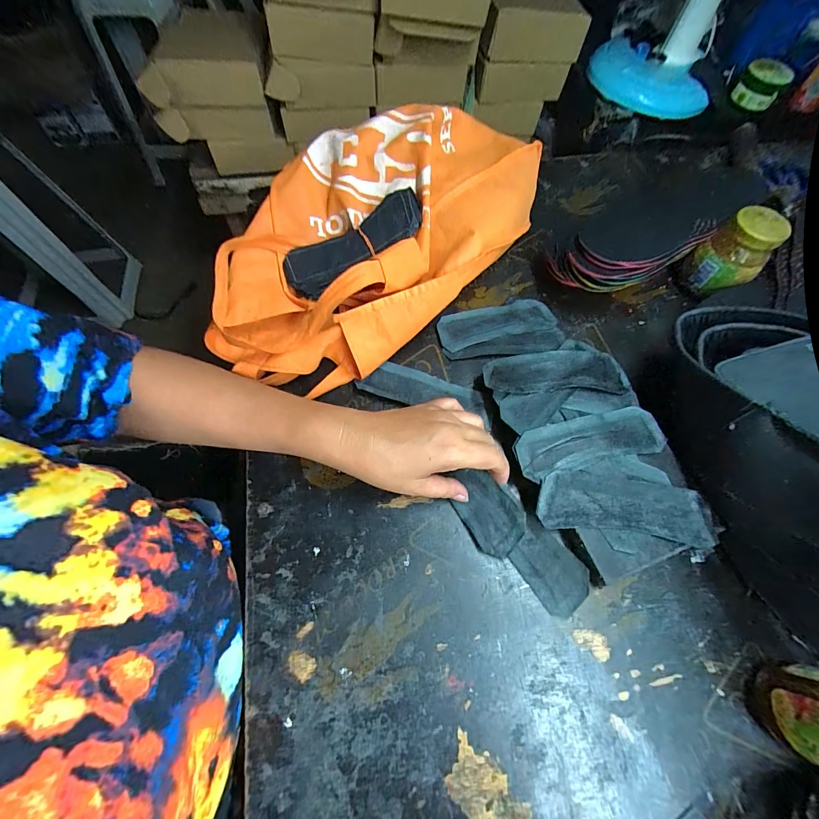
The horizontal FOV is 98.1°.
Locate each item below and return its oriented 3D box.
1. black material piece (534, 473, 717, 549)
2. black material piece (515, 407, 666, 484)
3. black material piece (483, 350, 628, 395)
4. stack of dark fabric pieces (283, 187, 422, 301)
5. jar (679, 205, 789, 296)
[{"bbox_3d":[0.189,0.087,0.317,0.145,0.006,0.050,7,71,0],"label":"black material piece"},{"bbox_3d":[0.174,0.029,0.339,0.145,0.004,0.047,-13,66,-7],"label":"black material piece"},{"bbox_3d":[0.153,-0.038,0.375,0.147,0.012,0.050,-1,63,-2],"label":"black material piece"},{"bbox_3d":[-0.062,-0.179,0.391,0.164,0.021,0.063,-26,67,11],"label":"stack of dark fabric pieces"},{"bbox_3d":[0.382,-0.181,0.424,0.060,0.089,0.069,-38,71,-17],"label":"jar"}]

